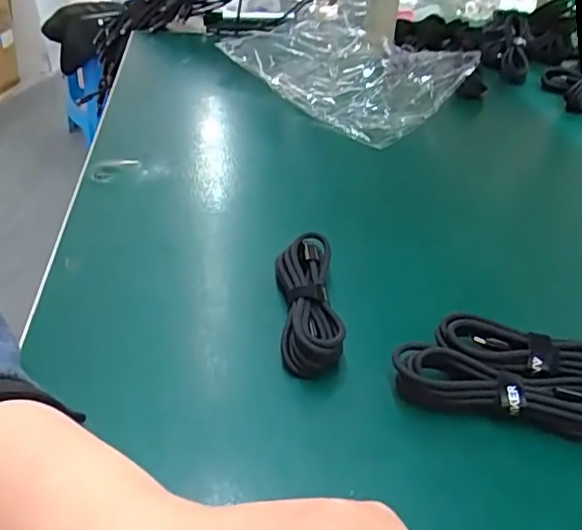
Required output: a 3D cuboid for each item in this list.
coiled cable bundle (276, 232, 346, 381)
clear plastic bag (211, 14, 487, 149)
[{"bbox_3d":[0.010,0.019,0.347,0.035,0.021,0.110,-1,38,-3],"label":"coiled cable bundle"},{"bbox_3d":[0.061,-0.236,0.676,0.196,0.048,0.296,-22,44,-28],"label":"clear plastic bag"}]

